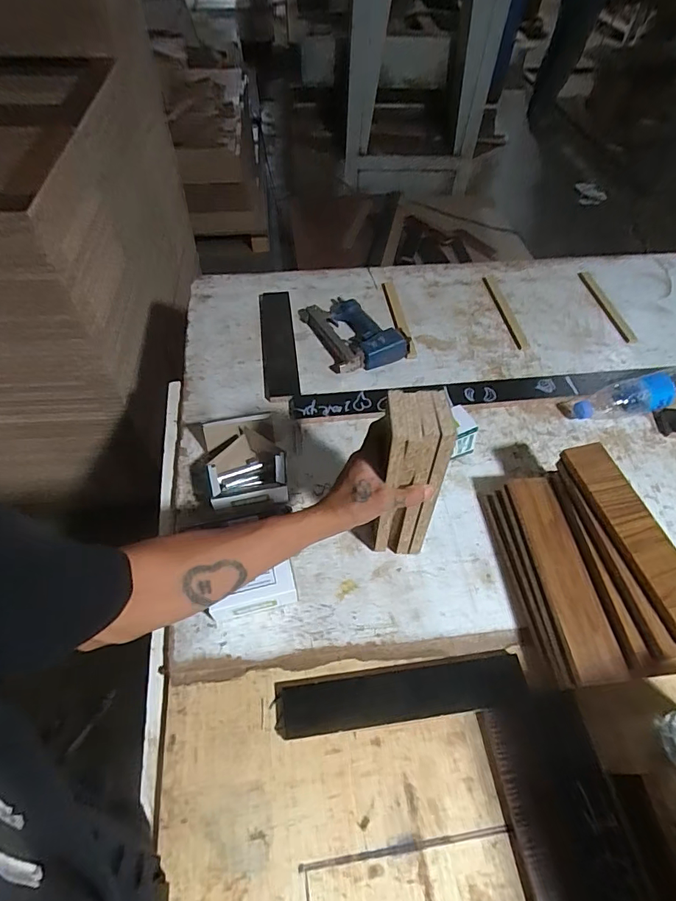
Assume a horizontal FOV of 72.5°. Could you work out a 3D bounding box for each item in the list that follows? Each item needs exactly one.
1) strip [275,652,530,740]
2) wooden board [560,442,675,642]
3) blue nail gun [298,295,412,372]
[{"bbox_3d":[0.076,0.291,0.554,0.296,0.019,0.061,-5,54,-6],"label":"strip"},{"bbox_3d":[0.378,0.104,0.584,0.069,0.017,0.267,-12,56,-10],"label":"wooden board"},{"bbox_3d":[0.023,-0.241,0.903,0.145,0.048,0.216,-22,58,-17],"label":"blue nail gun"}]

